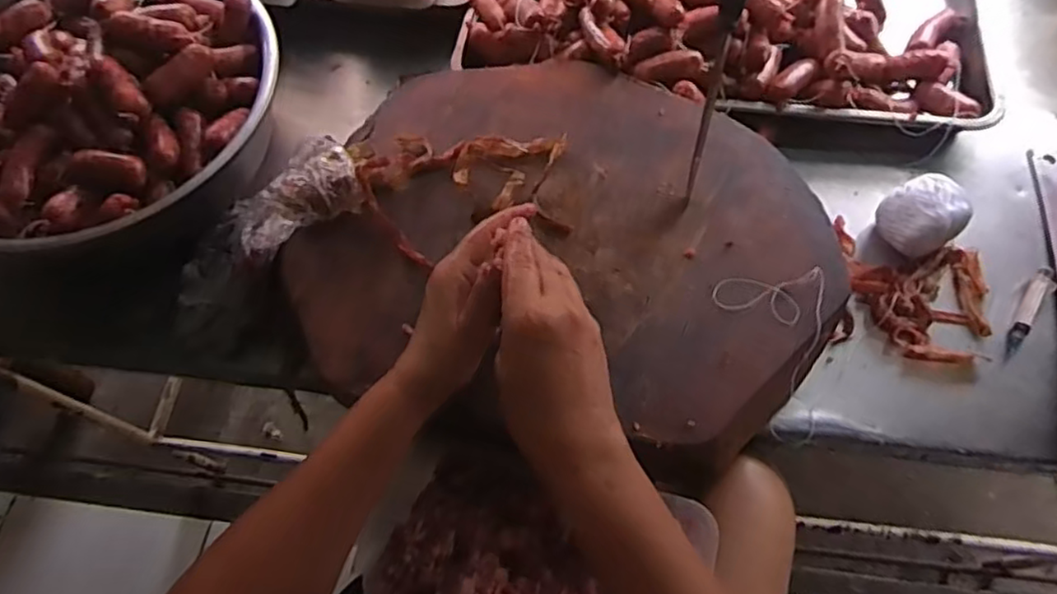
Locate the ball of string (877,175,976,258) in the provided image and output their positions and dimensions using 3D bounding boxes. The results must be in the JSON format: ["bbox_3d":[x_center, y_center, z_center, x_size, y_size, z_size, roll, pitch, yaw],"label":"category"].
[{"bbox_3d":[0.370,-0.075,0.614,0.057,0.065,0.066,-29,67,-11],"label":"ball of string"}]

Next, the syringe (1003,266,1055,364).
[{"bbox_3d":[0.462,0.014,0.596,0.016,0.010,0.106,32,70,16],"label":"syringe"}]

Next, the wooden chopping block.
[{"bbox_3d":[0.040,-0.048,0.581,0.431,0.089,0.363,13,66,8],"label":"wooden chopping block"}]

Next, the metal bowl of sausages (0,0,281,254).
[{"bbox_3d":[-0.435,-0.188,0.641,0.348,0.123,0.333,-1,65,2],"label":"metal bowl of sausages"}]

